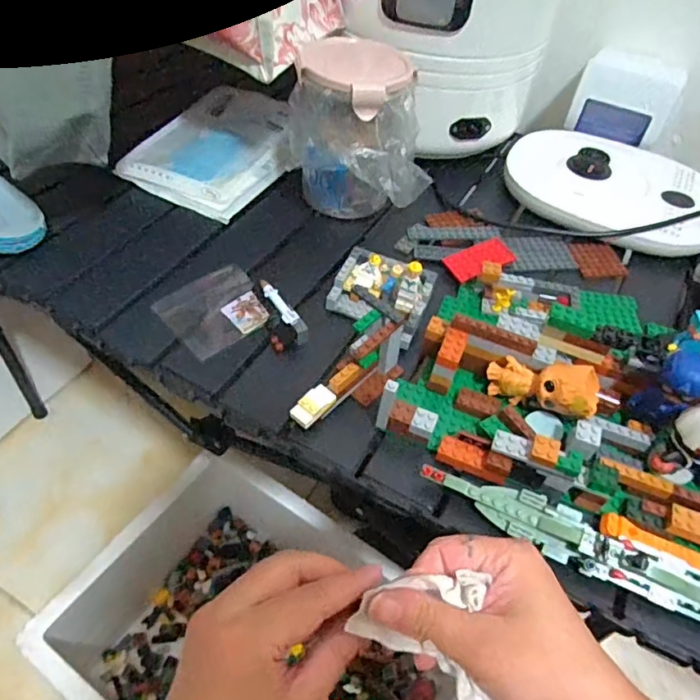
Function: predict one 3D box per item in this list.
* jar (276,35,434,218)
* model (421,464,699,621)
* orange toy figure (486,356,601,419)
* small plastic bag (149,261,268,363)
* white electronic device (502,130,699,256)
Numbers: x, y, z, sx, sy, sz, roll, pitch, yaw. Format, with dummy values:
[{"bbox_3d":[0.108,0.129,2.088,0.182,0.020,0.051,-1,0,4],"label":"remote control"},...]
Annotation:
[{"bbox_3d":[0.011,-0.205,0.531,0.127,0.123,0.118,3,49,-3],"label":"jar"},{"bbox_3d":[0.151,0.121,0.344,0.215,0.023,0.027,22,51,14],"label":"model"},{"bbox_3d":[0.139,0.024,0.402,0.076,0.035,0.035,9,43,40],"label":"orange toy figure"},{"bbox_3d":[-0.113,-0.036,0.469,0.081,0.005,0.076,-33,60,-29],"label":"small plastic bag"},{"bbox_3d":[0.288,-0.181,0.604,0.229,0.030,0.173,18,50,10],"label":"white electronic device"}]

